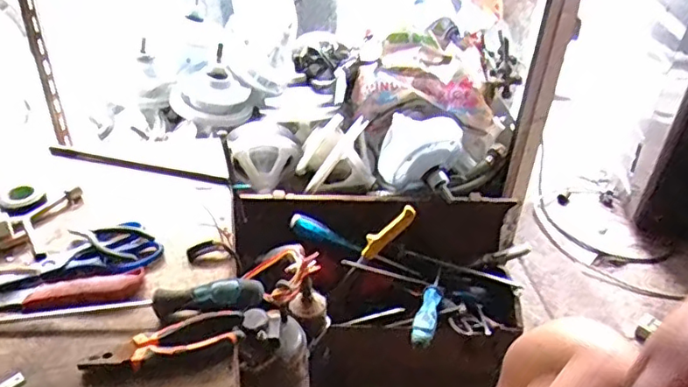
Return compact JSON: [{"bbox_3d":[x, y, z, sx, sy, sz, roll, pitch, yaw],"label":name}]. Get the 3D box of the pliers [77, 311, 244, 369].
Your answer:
[{"bbox_3d":[-0.177,0.147,0.577,0.154,0.020,0.041,-10,38,-19],"label":"pliers"}]

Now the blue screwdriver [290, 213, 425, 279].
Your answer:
[{"bbox_3d":[0.021,0.091,0.945,0.237,0.031,0.030,24,32,-17],"label":"blue screwdriver"}]

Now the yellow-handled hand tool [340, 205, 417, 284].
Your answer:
[{"bbox_3d":[0.051,0.080,0.904,0.033,0.164,0.026,31,23,-31],"label":"yellow-handled hand tool"}]

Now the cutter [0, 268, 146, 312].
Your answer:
[{"bbox_3d":[-0.300,0.104,0.633,0.156,0.015,0.035,-7,37,-14],"label":"cutter"}]

